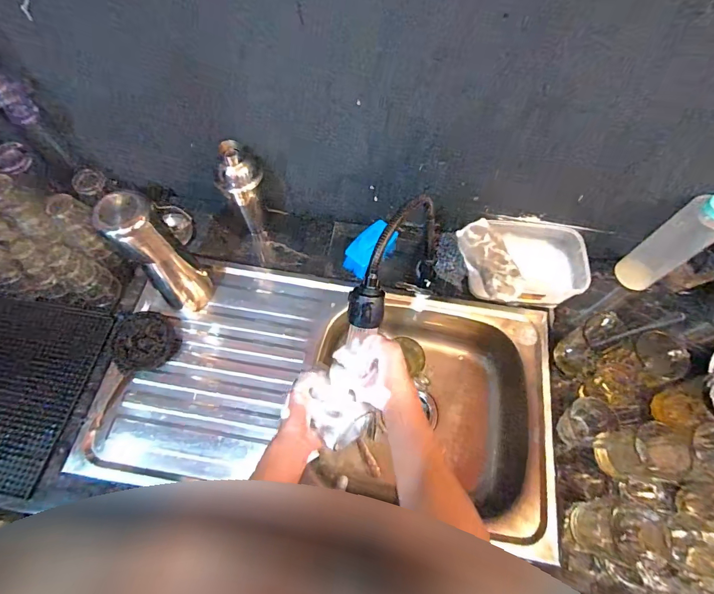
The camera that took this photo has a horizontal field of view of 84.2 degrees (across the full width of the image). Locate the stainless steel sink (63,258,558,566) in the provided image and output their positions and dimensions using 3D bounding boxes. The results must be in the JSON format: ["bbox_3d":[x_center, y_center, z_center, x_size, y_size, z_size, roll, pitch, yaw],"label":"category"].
[{"bbox_3d":[-0.046,0.178,0.734,0.745,0.150,0.407,10,65,3],"label":"stainless steel sink"}]

